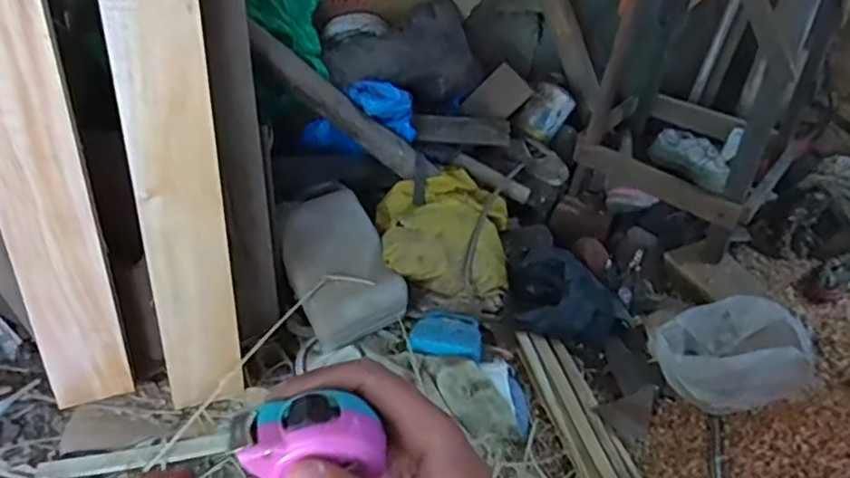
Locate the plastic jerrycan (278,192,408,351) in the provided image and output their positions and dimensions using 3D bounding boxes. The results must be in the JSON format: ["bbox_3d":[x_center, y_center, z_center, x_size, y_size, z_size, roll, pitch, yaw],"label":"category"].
[{"bbox_3d":[-0.165,0.048,1.153,0.167,0.144,0.276,-19,45,-25],"label":"plastic jerrycan"}]

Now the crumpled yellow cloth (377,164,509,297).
[{"bbox_3d":[0.042,-0.020,1.222,0.251,0.167,0.272,1,40,-3],"label":"crumpled yellow cloth"}]

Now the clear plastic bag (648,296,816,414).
[{"bbox_3d":[0.519,0.201,1.060,0.227,0.123,0.204,-24,47,-29],"label":"clear plastic bag"}]

